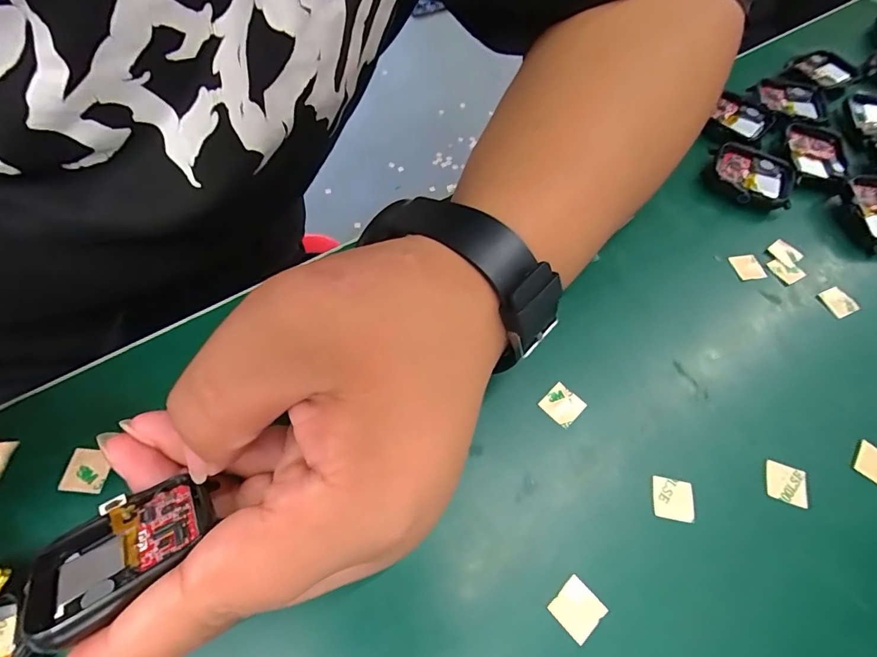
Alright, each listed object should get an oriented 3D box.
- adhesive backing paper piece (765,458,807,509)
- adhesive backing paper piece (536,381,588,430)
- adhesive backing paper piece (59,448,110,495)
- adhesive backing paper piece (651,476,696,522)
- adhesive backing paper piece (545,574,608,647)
[{"bbox_3d":[0.141,0.064,0.186,0.016,0.004,0.016,21,65,5],"label":"adhesive backing paper piece"},{"bbox_3d":[0.052,0.033,0.195,0.015,0.004,0.015,-39,66,-20],"label":"adhesive backing paper piece"},{"bbox_3d":[-0.131,0.053,0.171,0.014,0.004,0.016,7,61,-6],"label":"adhesive backing paper piece"},{"bbox_3d":[0.092,0.067,0.180,0.015,0.004,0.015,9,64,4],"label":"adhesive backing paper piece"},{"bbox_3d":[0.048,0.097,0.158,0.015,0.004,0.015,-38,69,-23],"label":"adhesive backing paper piece"}]

